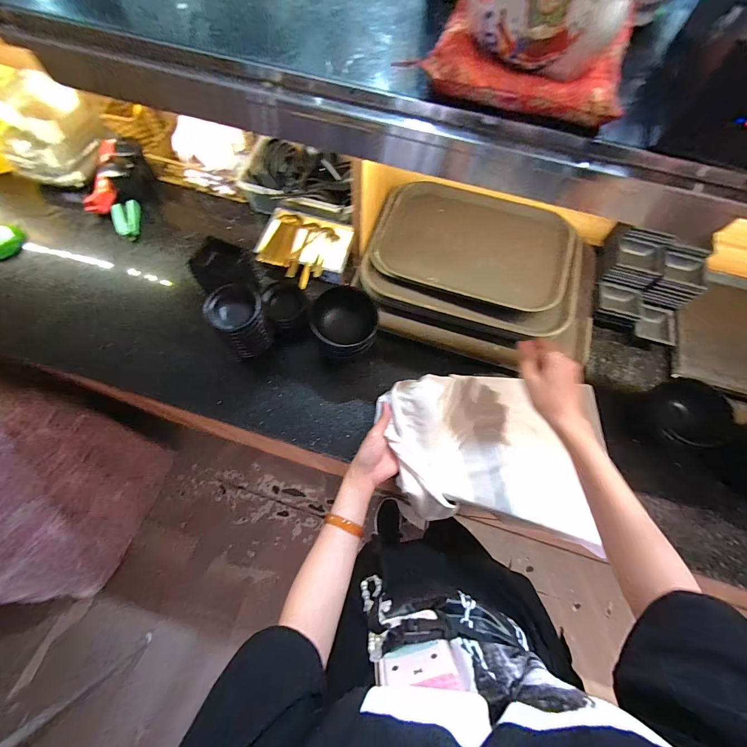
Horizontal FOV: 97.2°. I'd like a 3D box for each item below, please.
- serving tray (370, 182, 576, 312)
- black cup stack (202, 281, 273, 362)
[{"bbox_3d":[0.194,-0.258,0.643,0.356,0.031,0.235,18,72,5],"label":"serving tray"},{"bbox_3d":[-0.219,-0.083,0.554,0.085,0.117,0.074,-24,73,-9],"label":"black cup stack"}]

